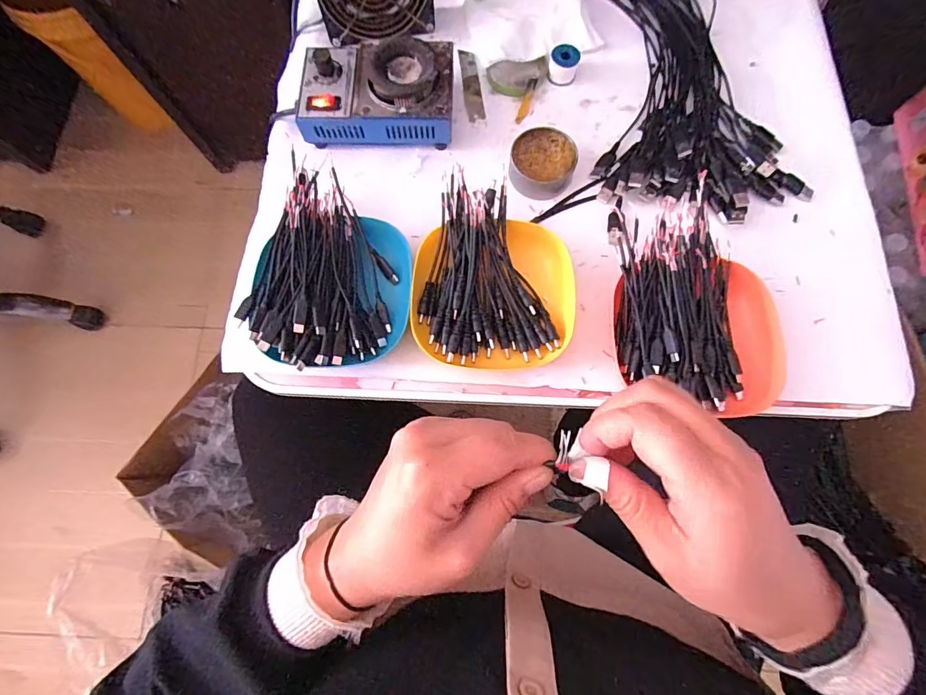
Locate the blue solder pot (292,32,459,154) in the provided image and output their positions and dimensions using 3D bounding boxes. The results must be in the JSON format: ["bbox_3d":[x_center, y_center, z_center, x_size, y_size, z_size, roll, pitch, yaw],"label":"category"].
[{"bbox_3d":[-0.085,-0.253,0.441,0.150,0.061,0.099,0,75,1],"label":"blue solder pot"}]

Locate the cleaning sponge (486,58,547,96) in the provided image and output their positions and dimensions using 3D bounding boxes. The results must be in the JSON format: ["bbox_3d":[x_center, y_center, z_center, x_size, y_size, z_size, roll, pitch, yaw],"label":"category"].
[{"bbox_3d":[0.059,-0.293,0.476,0.062,0.013,0.040,-2,75,1],"label":"cleaning sponge"}]

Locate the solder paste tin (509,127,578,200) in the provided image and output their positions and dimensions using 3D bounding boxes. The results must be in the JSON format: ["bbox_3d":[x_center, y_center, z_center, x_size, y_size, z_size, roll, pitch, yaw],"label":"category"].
[{"bbox_3d":[0.078,-0.180,0.435,0.062,0.025,0.063,0,75,1],"label":"solder paste tin"}]

